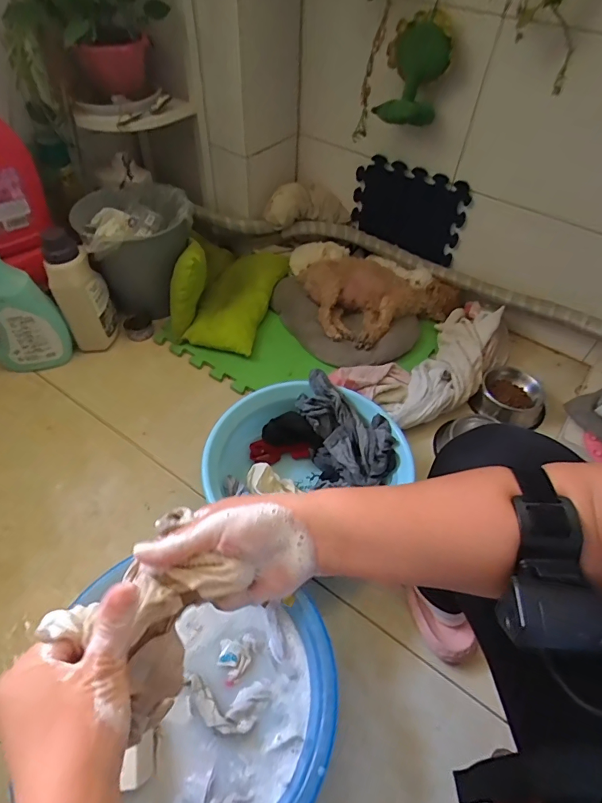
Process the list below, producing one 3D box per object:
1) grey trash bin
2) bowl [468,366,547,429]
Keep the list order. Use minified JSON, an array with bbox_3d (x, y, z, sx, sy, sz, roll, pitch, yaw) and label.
[{"bbox_3d":[-0.384,-0.359,1.085,0.252,0.244,0.251,-19,54,-18],"label":"grey trash bin"},{"bbox_3d":[0.468,-0.009,0.979,0.144,0.049,0.151,2,50,-2],"label":"bowl"}]

